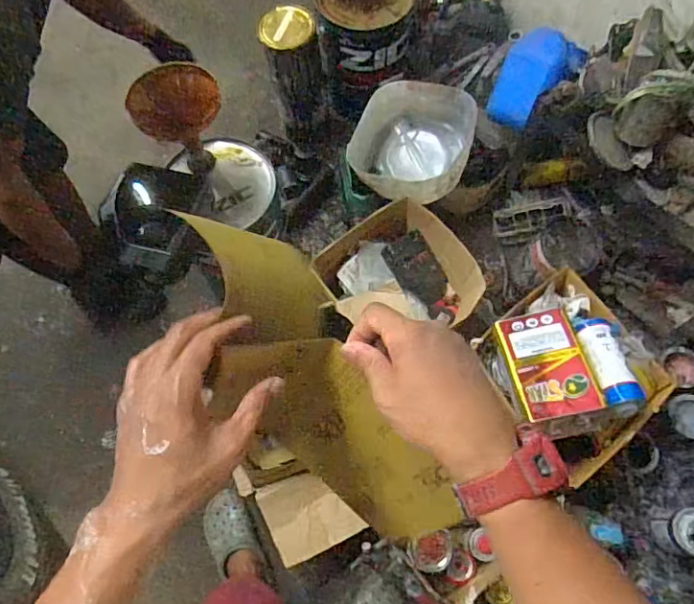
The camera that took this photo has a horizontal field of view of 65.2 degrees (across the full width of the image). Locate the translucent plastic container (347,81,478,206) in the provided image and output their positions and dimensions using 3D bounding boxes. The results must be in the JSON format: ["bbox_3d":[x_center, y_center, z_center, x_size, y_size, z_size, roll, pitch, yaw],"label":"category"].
[{"bbox_3d":[0.176,-0.425,1.509,0.308,0.188,0.316,0,68,0],"label":"translucent plastic container"}]

